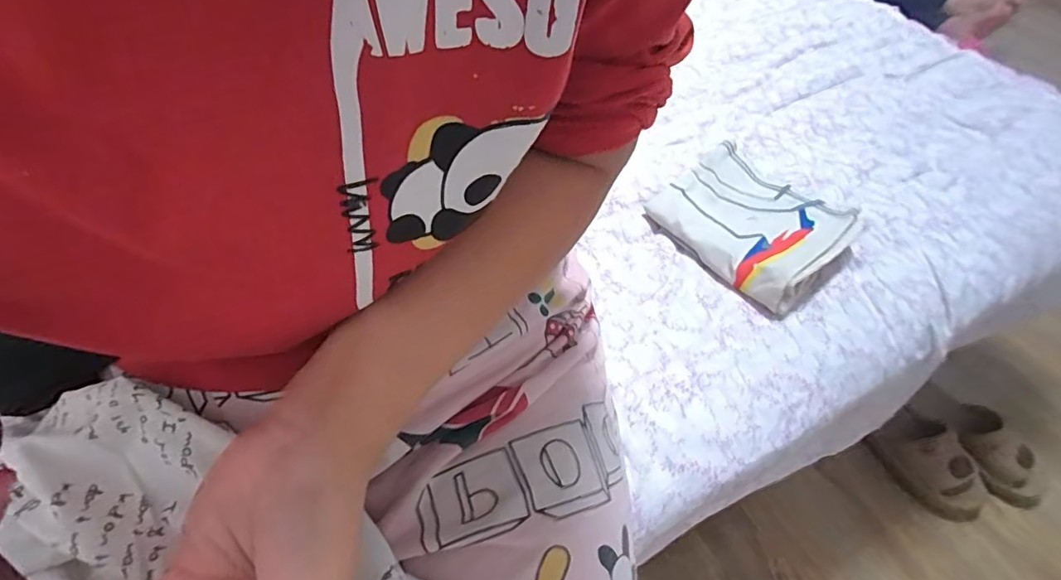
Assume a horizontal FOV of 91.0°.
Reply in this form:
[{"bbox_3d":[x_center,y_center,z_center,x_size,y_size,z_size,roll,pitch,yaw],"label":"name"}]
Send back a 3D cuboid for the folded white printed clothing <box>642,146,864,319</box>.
[{"bbox_3d":[0.235,-0.074,0.556,0.149,0.040,0.186,-31,60,-24],"label":"folded white printed clothing"}]

